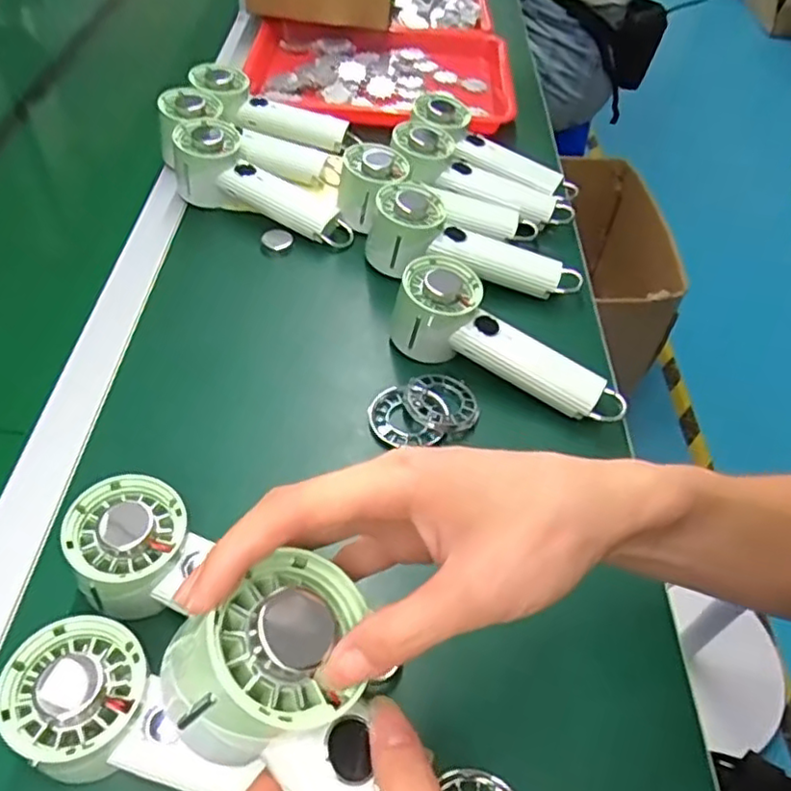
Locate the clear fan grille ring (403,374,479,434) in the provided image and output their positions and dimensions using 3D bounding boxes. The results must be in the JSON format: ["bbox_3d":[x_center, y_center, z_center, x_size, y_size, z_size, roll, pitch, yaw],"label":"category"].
[{"bbox_3d":[0.035,0.006,0.492,0.056,0.013,0.052,2,50,-2],"label":"clear fan grille ring"}]

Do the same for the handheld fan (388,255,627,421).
[{"bbox_3d":[0.091,-0.044,0.504,0.190,0.065,0.063,21,52,14],"label":"handheld fan"}]

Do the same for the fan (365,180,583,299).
[{"bbox_3d":[0.068,-0.131,0.571,0.193,0.060,0.066,17,51,11],"label":"fan"}]

